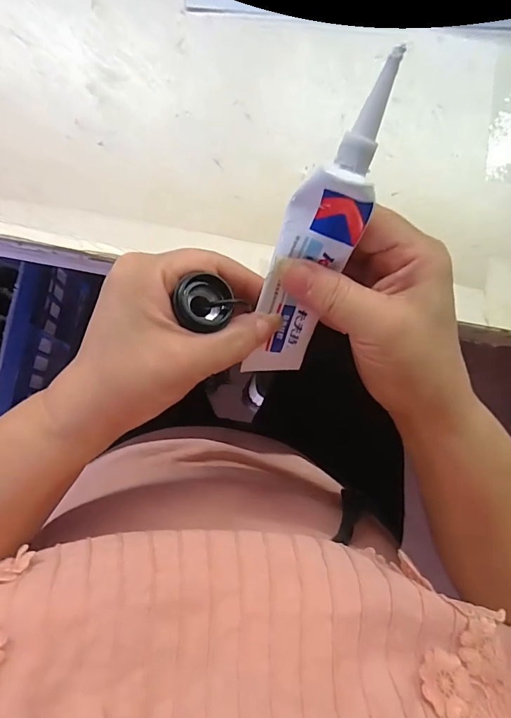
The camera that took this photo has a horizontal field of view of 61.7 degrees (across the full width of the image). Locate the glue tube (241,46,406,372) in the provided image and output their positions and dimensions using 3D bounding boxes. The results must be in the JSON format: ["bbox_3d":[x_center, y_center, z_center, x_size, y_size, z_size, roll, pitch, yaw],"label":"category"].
[{"bbox_3d":[0.029,-0.054,0.200,0.033,0.015,0.147,18,123,-3],"label":"glue tube"}]

